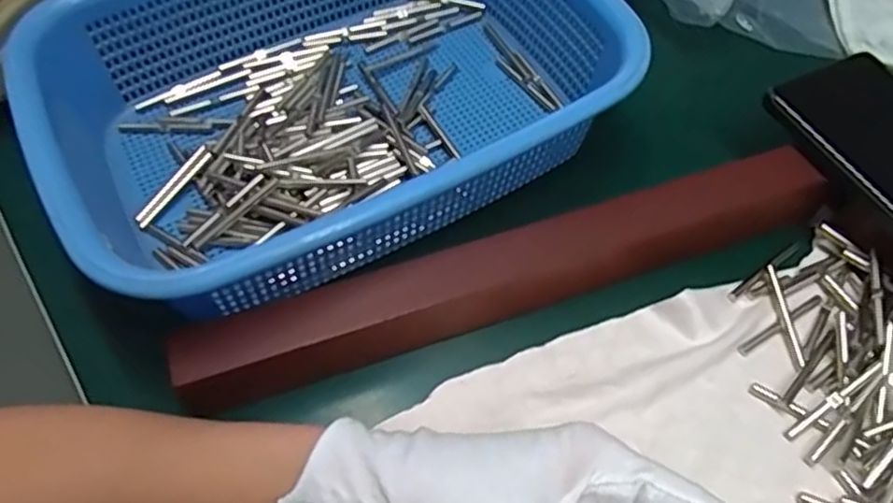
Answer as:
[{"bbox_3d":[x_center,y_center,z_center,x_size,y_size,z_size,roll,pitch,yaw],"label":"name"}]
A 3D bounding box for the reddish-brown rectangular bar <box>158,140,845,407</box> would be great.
[{"bbox_3d":[0.036,0.010,0.315,0.309,0.044,0.030,-17,60,-9],"label":"reddish-brown rectangular bar"}]

